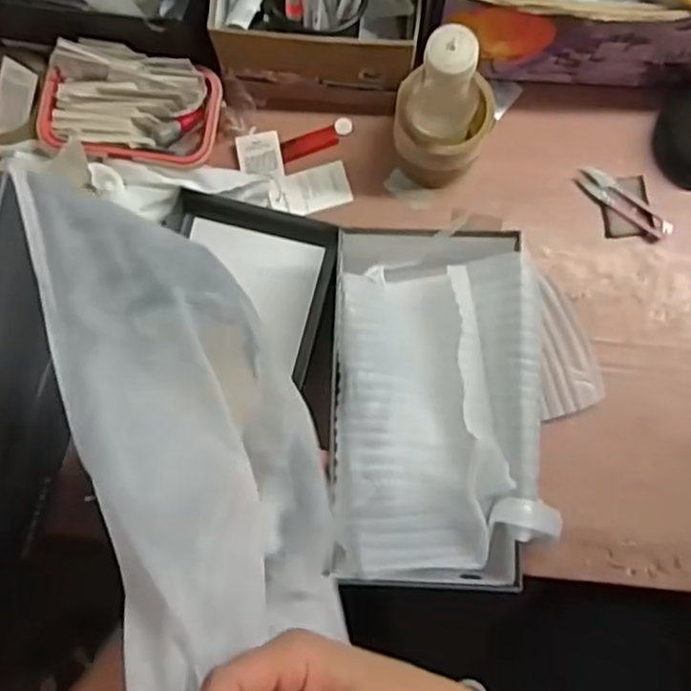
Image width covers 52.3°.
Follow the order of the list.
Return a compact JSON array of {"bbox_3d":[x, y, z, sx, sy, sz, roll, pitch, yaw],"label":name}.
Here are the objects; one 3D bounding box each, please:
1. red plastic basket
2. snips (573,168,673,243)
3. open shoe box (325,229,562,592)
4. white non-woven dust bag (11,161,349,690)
[{"bbox_3d":[-0.204,-0.222,0.667,0.162,0.066,0.096,11,82,2],"label":"red plastic basket"},{"bbox_3d":[0.271,-0.138,0.689,0.102,0.015,0.027,41,84,6],"label":"snips"},{"bbox_3d":[0.080,0.054,0.620,0.176,0.091,0.291,2,82,1],"label":"open shoe box"},{"bbox_3d":[-0.072,0.060,0.356,0.103,0.128,0.283,-12,82,-1],"label":"white non-woven dust bag"}]

